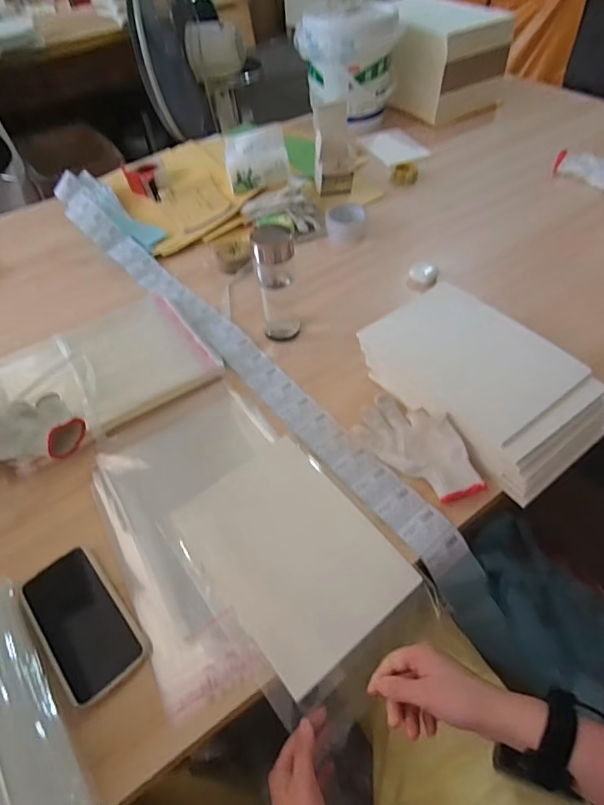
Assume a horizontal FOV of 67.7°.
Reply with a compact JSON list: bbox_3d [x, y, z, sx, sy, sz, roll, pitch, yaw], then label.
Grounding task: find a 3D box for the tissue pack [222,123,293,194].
[{"bbox_3d":[-0.105,-0.566,1.051,0.143,0.088,0.103,-11,52,-5],"label":"tissue pack"}]

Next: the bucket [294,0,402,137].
[{"bbox_3d":[0.126,-0.923,1.243,0.219,0.243,0.211,34,61,27],"label":"bucket"}]

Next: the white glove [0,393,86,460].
[{"bbox_3d":[-0.391,0.030,0.640,0.174,0.054,0.118,2,53,5],"label":"white glove"}]

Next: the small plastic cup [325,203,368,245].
[{"bbox_3d":[0.095,-0.380,0.960,0.086,0.051,0.072,2,52,6],"label":"small plastic cup"}]

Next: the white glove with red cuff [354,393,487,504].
[{"bbox_3d":[0.156,0.055,0.604,0.093,0.043,0.188,-34,59,-21],"label":"white glove with red cuff"}]

